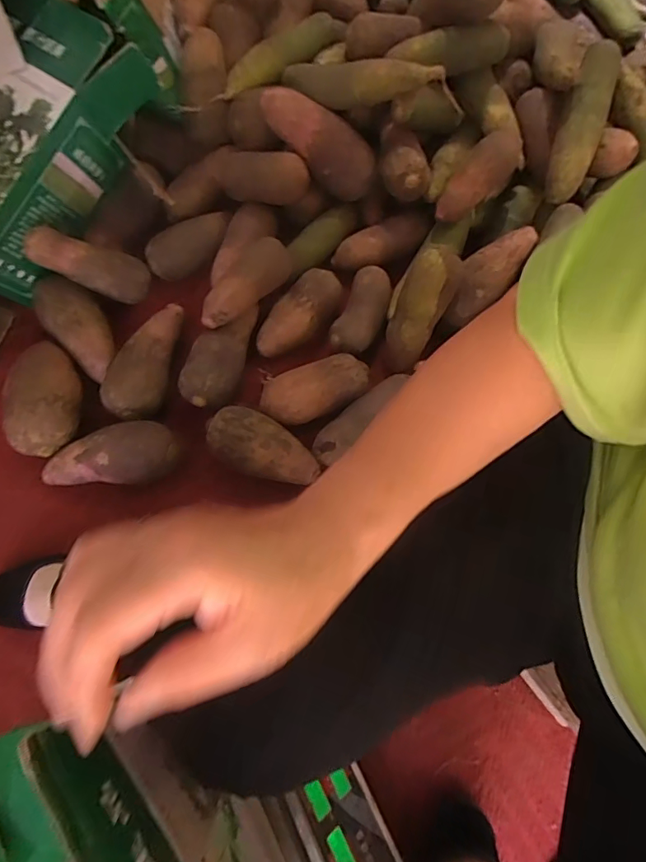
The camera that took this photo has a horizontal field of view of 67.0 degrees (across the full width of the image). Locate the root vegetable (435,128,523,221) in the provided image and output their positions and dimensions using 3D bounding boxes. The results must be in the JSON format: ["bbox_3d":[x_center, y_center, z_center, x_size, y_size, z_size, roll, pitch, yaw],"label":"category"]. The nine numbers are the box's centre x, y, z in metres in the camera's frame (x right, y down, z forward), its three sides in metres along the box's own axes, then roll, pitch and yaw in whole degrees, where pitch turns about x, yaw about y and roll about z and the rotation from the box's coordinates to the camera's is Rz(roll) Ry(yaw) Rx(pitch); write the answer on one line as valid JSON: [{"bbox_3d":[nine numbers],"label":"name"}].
[{"bbox_3d":[0.218,-0.360,0.691,0.143,0.058,0.057,-43,79,10],"label":"root vegetable"}]

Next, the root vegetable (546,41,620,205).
[{"bbox_3d":[0.346,-0.410,0.660,0.057,0.051,0.191,16,101,2],"label":"root vegetable"}]

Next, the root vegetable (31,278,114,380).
[{"bbox_3d":[-0.339,-0.148,0.677,0.076,0.055,0.146,-39,79,-11],"label":"root vegetable"}]

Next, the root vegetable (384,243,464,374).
[{"bbox_3d":[0.130,-0.165,0.666,0.066,0.049,0.170,24,112,5],"label":"root vegetable"}]

